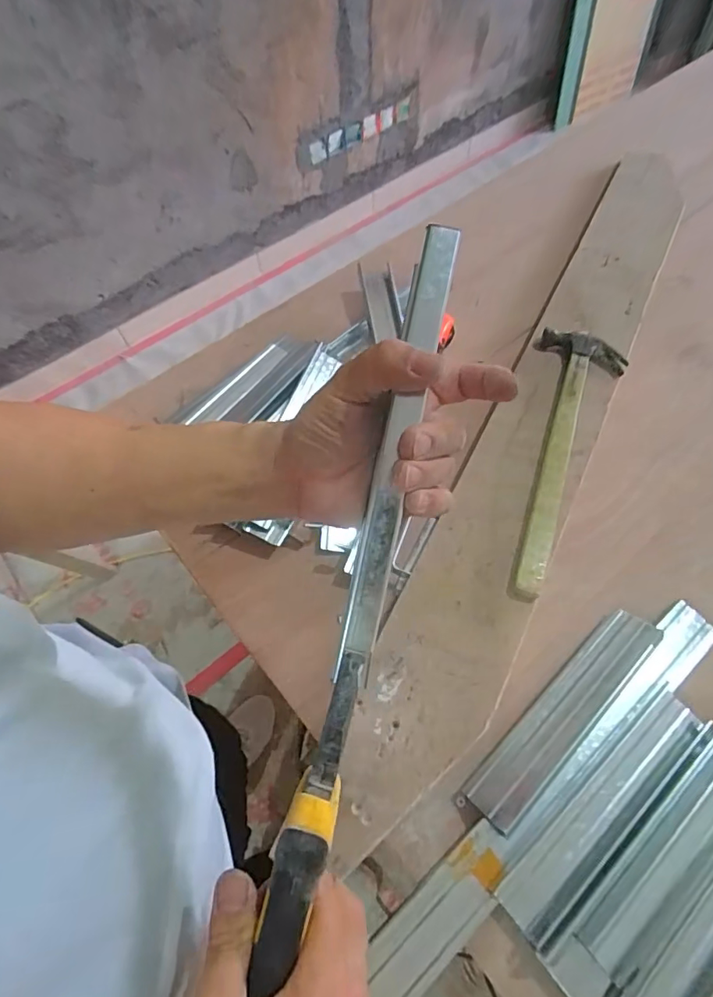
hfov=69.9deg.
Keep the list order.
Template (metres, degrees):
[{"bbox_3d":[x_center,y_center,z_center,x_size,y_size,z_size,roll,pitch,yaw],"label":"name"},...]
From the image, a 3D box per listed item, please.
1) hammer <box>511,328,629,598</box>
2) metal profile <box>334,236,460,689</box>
[{"bbox_3d":[0.247,-0.056,0.602,0.098,0.026,0.376,16,62,11],"label":"hammer"},{"bbox_3d":[0.021,-0.025,0.263,0.019,0.012,0.231,11,88,9],"label":"metal profile"}]

